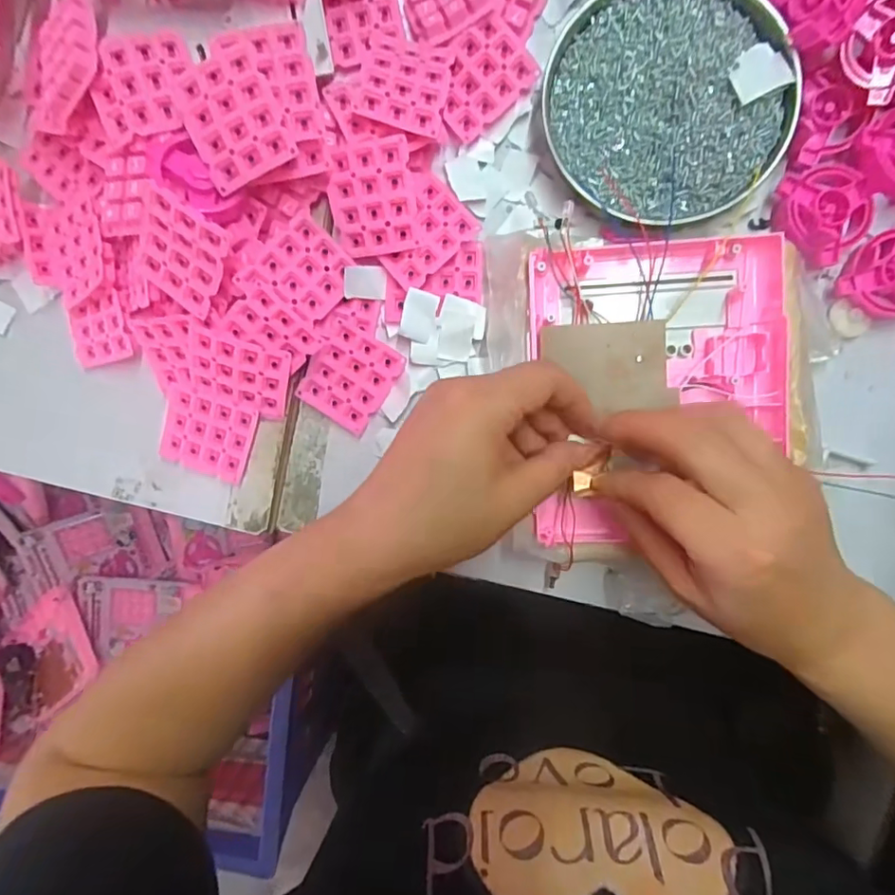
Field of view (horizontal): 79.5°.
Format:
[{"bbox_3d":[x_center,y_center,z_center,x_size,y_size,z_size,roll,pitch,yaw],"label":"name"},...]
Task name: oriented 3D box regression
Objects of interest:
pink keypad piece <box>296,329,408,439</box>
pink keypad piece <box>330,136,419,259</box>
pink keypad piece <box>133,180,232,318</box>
[{"bbox_3d":[-0.063,-0.043,0.343,0.050,0.011,0.059,32,97,3],"label":"pink keypad piece"},{"bbox_3d":[-0.044,-0.145,0.315,0.050,0.006,0.060,-4,113,8],"label":"pink keypad piece"},{"bbox_3d":[-0.149,-0.109,0.302,0.047,0.010,0.056,35,132,-8],"label":"pink keypad piece"}]

